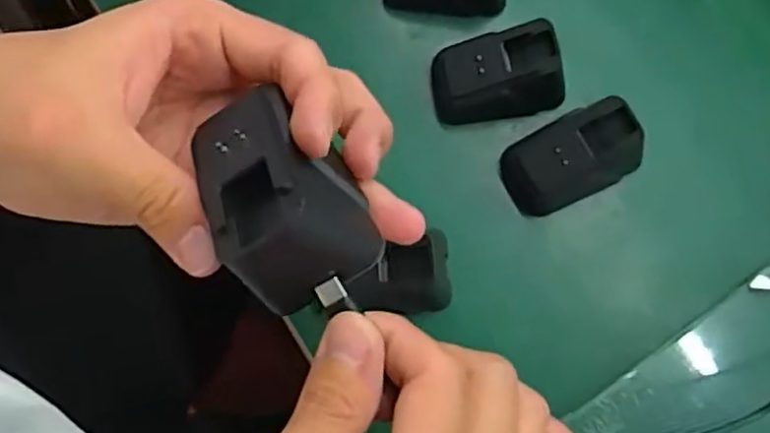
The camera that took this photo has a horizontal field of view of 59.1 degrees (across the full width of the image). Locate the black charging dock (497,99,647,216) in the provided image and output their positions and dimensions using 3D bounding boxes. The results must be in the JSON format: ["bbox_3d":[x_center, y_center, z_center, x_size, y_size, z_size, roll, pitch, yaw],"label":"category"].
[{"bbox_3d":[0.099,-0.031,0.353,0.069,0.042,0.042,-25,80,-6],"label":"black charging dock"}]

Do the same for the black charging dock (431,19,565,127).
[{"bbox_3d":[0.059,-0.075,0.360,0.066,0.042,0.037,-8,78,-3],"label":"black charging dock"}]

